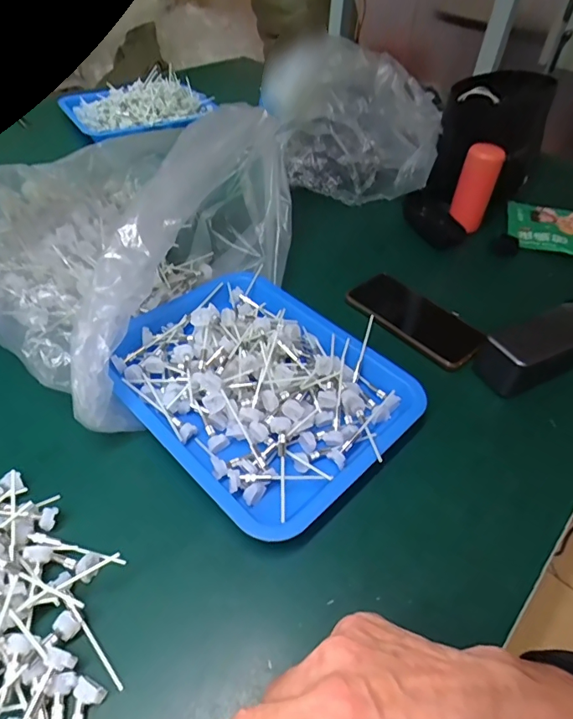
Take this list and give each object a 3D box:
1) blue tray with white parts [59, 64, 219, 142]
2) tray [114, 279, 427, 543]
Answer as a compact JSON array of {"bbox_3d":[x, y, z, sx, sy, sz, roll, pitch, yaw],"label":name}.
[{"bbox_3d":[-0.294,-0.520,0.938,0.274,0.061,0.217,-21,51,-24],"label":"blue tray with white parts"},{"bbox_3d":[-0.034,0.014,0.460,0.222,0.050,0.290,-33,59,-30],"label":"tray"}]

